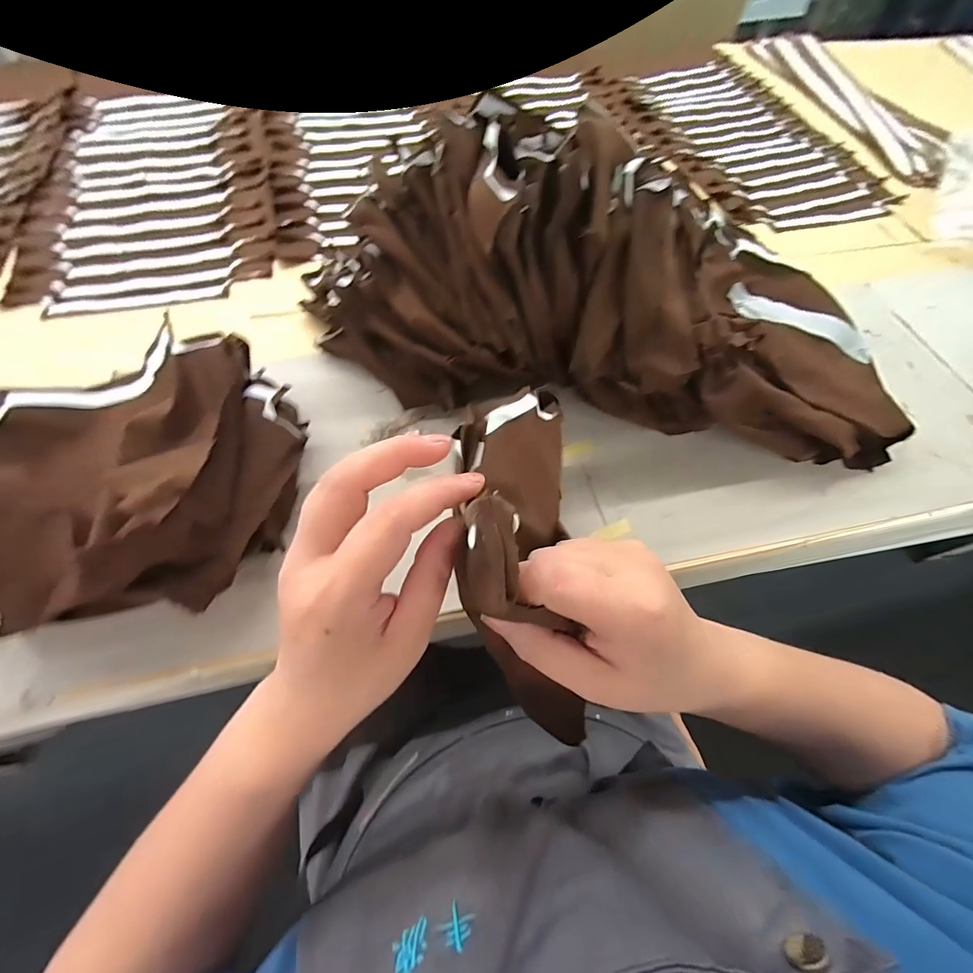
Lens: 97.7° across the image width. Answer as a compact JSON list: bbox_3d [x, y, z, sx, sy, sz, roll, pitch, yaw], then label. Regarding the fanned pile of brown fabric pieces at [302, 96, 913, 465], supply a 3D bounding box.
[{"bbox_3d":[0.143,-0.195,0.449,0.628,0.210,0.239,6,62,1],"label":"fanned pile of brown fabric pieces"}]

